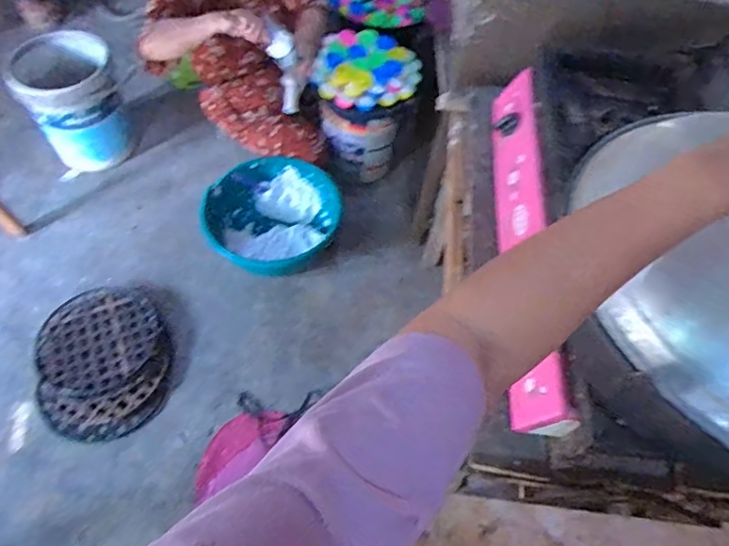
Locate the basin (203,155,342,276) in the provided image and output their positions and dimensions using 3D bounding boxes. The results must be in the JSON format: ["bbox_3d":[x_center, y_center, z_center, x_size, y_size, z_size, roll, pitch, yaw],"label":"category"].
[{"bbox_3d":[-0.298,-0.178,1.771,0.418,0.153,0.435,2,57,-3],"label":"basin"}]

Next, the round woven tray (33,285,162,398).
[{"bbox_3d":[-0.757,0.182,1.504,0.305,0.043,0.315,2,57,-3],"label":"round woven tray"}]

